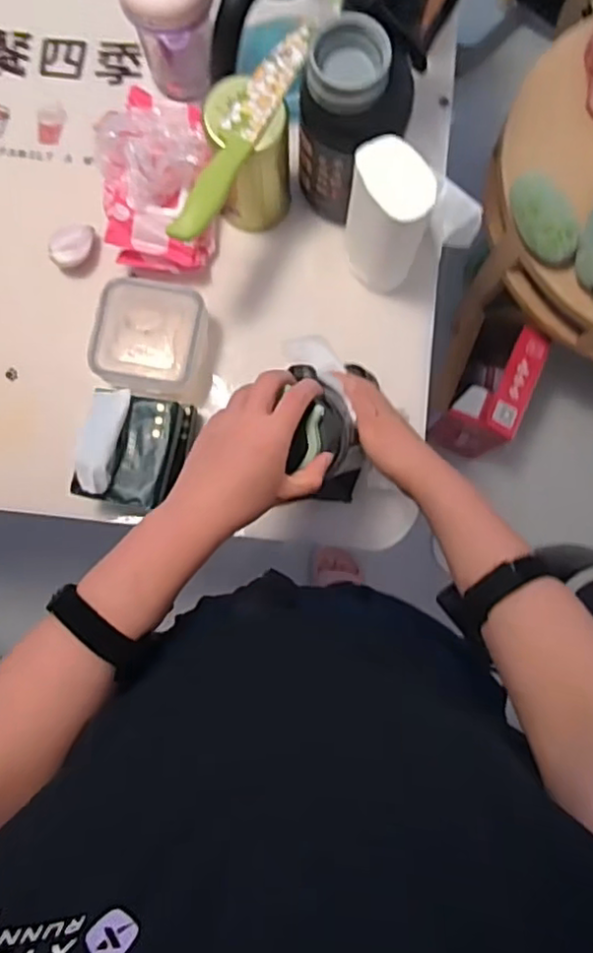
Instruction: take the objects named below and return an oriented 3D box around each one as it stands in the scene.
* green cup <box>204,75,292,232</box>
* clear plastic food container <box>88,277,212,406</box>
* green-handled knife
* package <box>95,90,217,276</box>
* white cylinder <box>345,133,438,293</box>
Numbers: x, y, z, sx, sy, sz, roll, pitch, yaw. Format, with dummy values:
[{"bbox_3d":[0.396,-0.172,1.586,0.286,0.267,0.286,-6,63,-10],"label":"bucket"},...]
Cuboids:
[{"bbox_3d":[-0.053,-0.329,0.679,0.086,0.155,0.078,31,86,3],"label":"green cup"},{"bbox_3d":[-0.154,-0.147,0.702,0.121,0.055,0.123,7,85,1],"label":"clear plastic food container"},{"bbox_3d":[-0.049,-0.320,0.594,0.030,0.016,0.240,26,86,3],"label":"green-handled knife"},{"bbox_3d":[-0.151,-0.323,0.703,0.118,0.091,0.197,-6,85,0],"label":"package"},{"bbox_3d":[0.091,-0.255,0.657,0.057,0.172,0.092,-35,86,-2],"label":"white cylinder"}]

